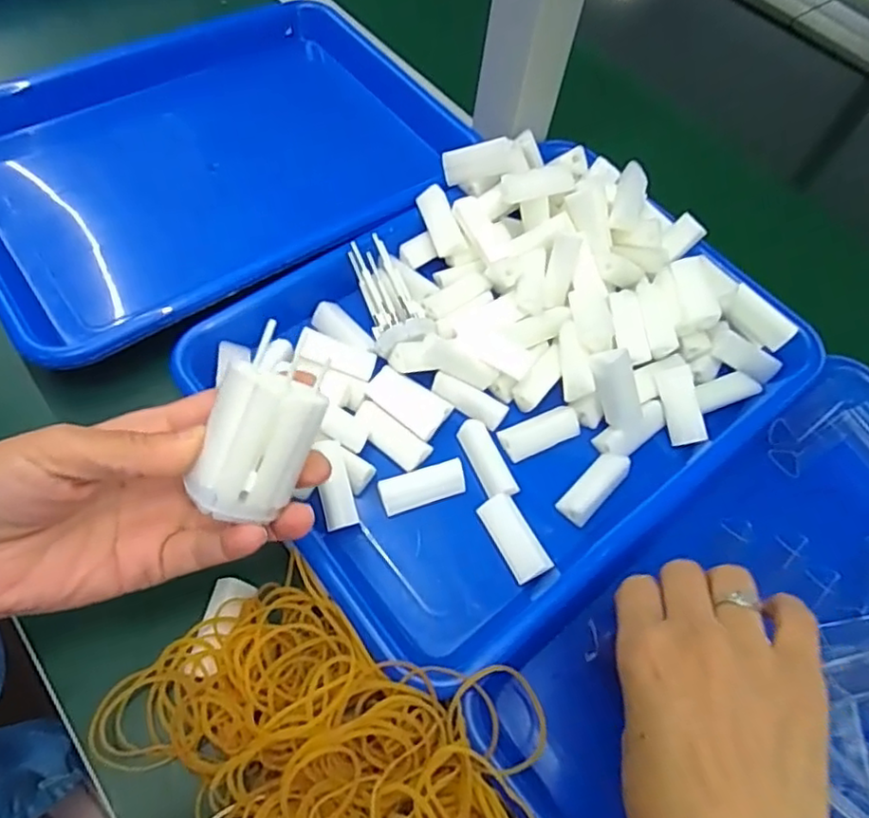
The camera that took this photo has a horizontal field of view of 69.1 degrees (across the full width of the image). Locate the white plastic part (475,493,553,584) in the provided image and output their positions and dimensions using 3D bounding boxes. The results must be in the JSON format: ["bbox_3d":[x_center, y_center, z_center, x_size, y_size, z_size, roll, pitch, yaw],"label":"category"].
[{"bbox_3d":[0.041,0.067,0.331,0.019,0.010,0.046,-23,65,-18],"label":"white plastic part"}]

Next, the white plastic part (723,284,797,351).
[{"bbox_3d":[0.204,-0.058,0.397,0.048,0.014,0.021,38,64,-2],"label":"white plastic part"}]

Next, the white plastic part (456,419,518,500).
[{"bbox_3d":[0.029,0.028,0.350,0.017,0.010,0.047,-18,63,-16],"label":"white plastic part"}]

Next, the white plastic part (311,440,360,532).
[{"bbox_3d":[-0.051,0.039,0.327,0.016,0.012,0.045,-10,82,-9],"label":"white plastic part"}]

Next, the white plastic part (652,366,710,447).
[{"bbox_3d":[0.147,-0.002,0.377,0.018,0.010,0.046,-10,82,-9],"label":"white plastic part"}]

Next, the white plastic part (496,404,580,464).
[{"bbox_3d":[0.061,0.013,0.367,0.047,0.009,0.020,-21,64,-17],"label":"white plastic part"}]

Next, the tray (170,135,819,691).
[{"bbox_3d":[0.044,-0.035,0.374,0.316,0.052,0.247,-33,68,-22],"label":"tray"}]

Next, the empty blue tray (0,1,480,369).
[{"bbox_3d":[-0.156,-0.179,0.459,0.338,0.061,0.258,-31,68,-21],"label":"empty blue tray"}]

